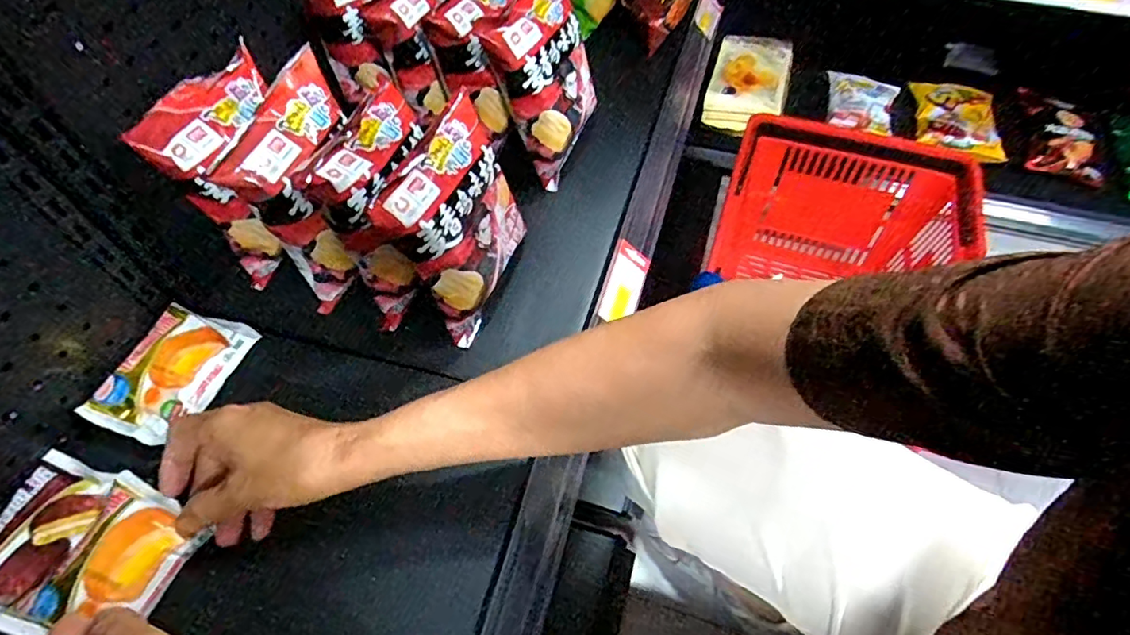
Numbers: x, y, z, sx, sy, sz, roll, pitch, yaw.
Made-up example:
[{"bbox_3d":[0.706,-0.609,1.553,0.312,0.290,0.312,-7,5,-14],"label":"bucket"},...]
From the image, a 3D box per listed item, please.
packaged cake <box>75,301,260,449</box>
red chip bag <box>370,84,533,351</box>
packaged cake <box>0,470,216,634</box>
[{"bbox_3d":[-0.322,0.044,0.468,0.078,0.023,0.113,16,58,11],"label":"packaged cake"},{"bbox_3d":[-0.085,-0.075,0.469,0.064,0.149,0.128,17,58,12],"label":"red chip bag"},{"bbox_3d":[-0.290,0.157,0.361,0.072,0.027,0.097,18,58,12],"label":"packaged cake"}]

